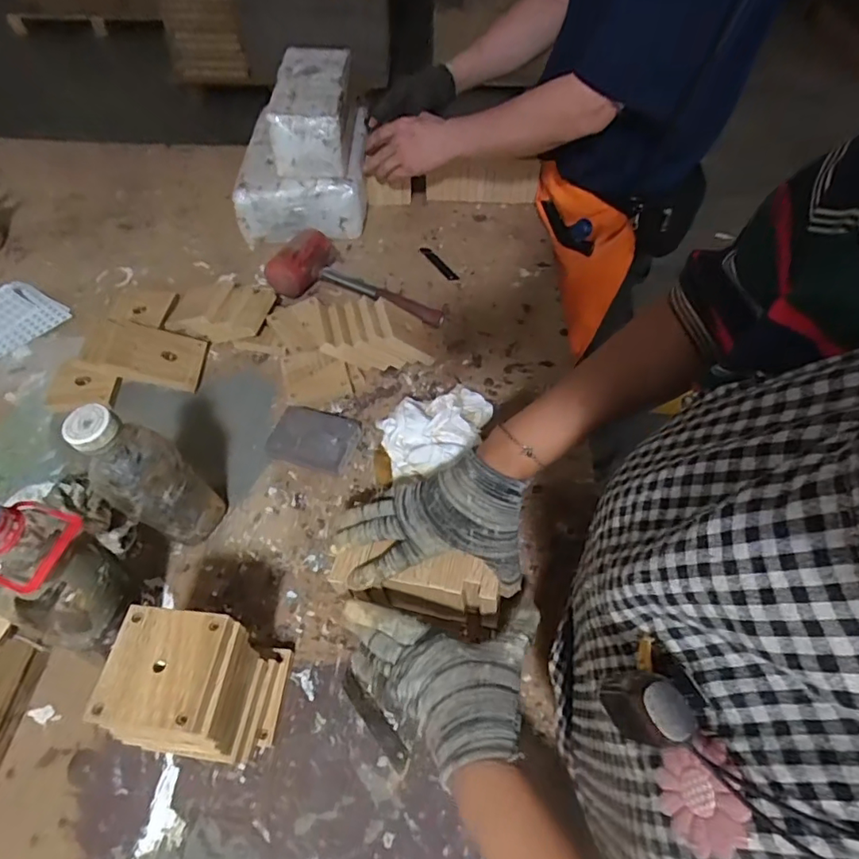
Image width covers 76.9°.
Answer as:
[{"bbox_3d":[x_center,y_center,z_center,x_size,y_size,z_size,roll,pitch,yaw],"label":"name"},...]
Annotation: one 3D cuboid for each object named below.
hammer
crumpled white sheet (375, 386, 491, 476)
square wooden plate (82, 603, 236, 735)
[{"bbox_3d":[-0.107,-0.226,0.822,0.280,0.060,0.098,20,56,14],"label":"hammer"},{"bbox_3d":[0.007,0.001,0.645,0.125,0.087,0.123,7,53,4],"label":"crumpled white sheet"},{"bbox_3d":[-0.201,0.178,0.406,0.085,0.013,0.081,6,53,4],"label":"square wooden plate"}]

